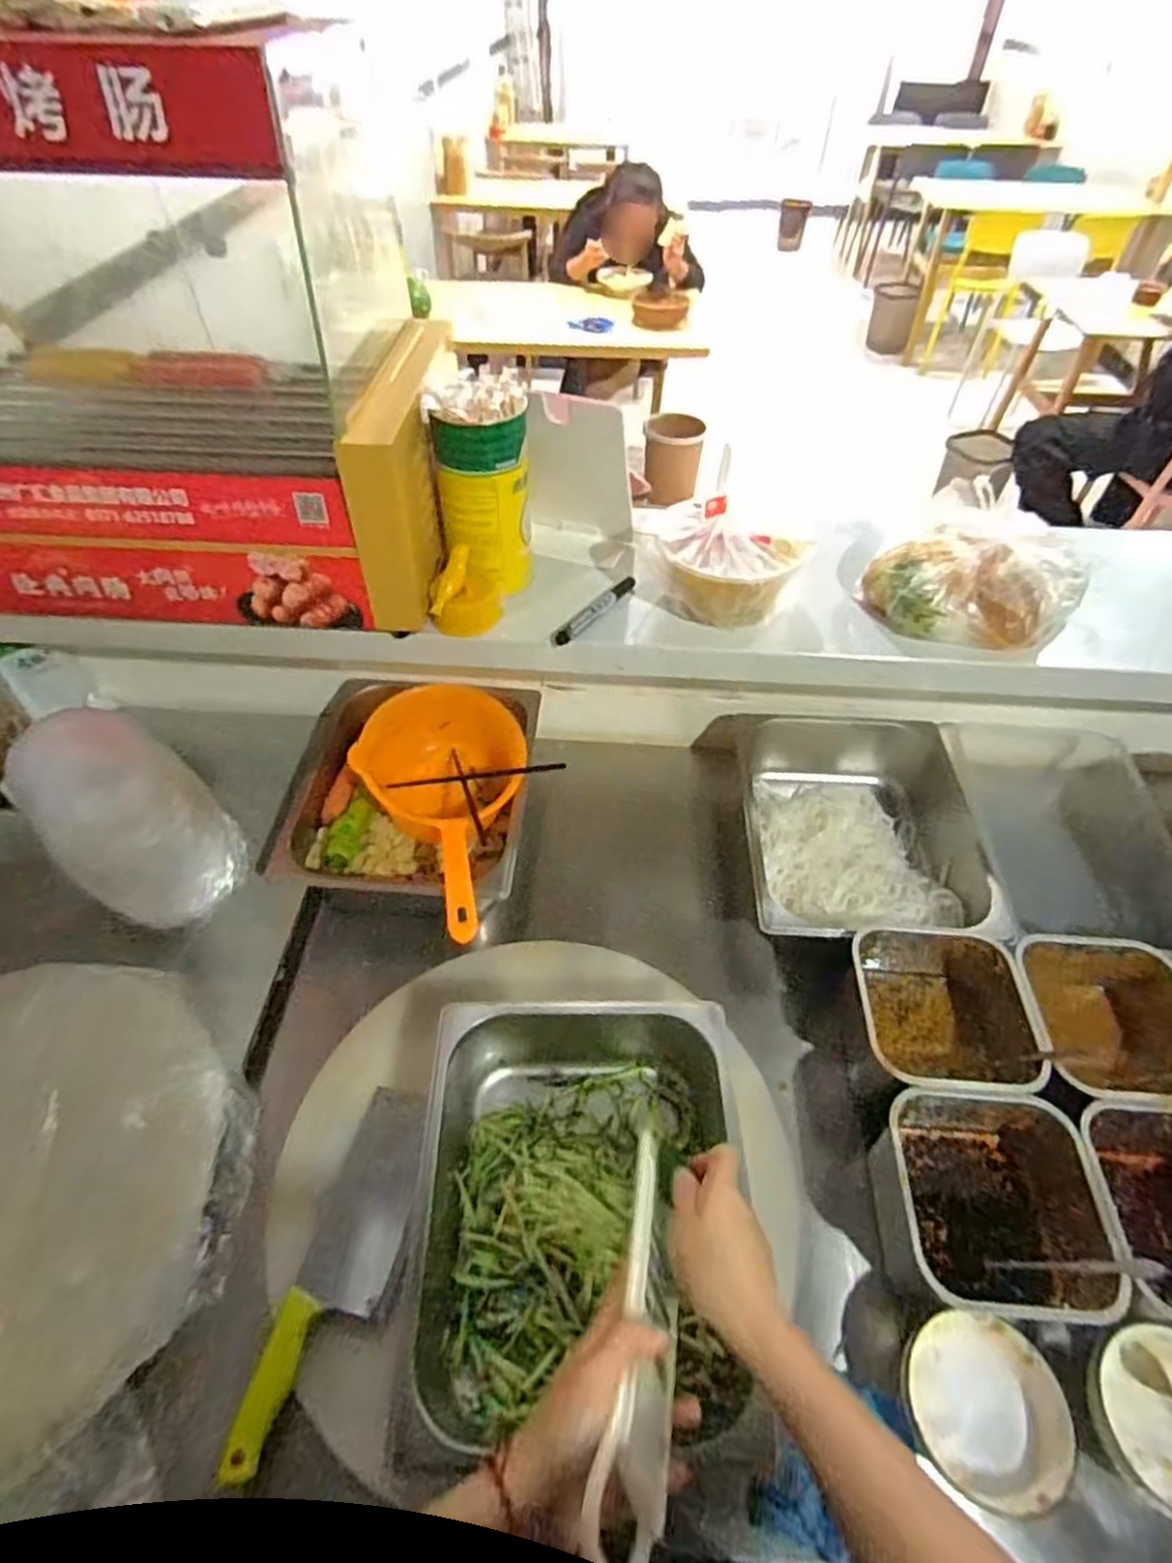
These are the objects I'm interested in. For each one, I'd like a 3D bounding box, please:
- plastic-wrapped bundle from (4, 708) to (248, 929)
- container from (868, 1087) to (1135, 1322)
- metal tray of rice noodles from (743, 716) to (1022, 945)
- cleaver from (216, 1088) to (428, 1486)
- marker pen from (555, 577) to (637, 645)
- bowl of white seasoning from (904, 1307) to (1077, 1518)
[{"bbox_3d":[-0.464,0.028,0.748,0.150,0.191,0.147,1,49,-1],"label":"plastic-wrapped bundle"},{"bbox_3d":[0.328,0.357,0.620,0.160,0.102,0.156,4,49,1],"label":"container"},{"bbox_3d":[0.319,0.063,0.897,0.265,0.098,0.337,3,49,1],"label":"metal tray of rice noodles"},{"bbox_3d":[-0.202,0.401,0.623,0.074,0.033,0.277,8,49,5],"label":"cleaver"},{"bbox_3d":[0.012,-0.197,0.833,0.022,0.014,0.141,27,53,20],"label":"marker pen"},{"bbox_3d":[0.300,0.472,0.557,0.111,0.041,0.109,1,49,-1],"label":"bowl of white seasoning"}]

